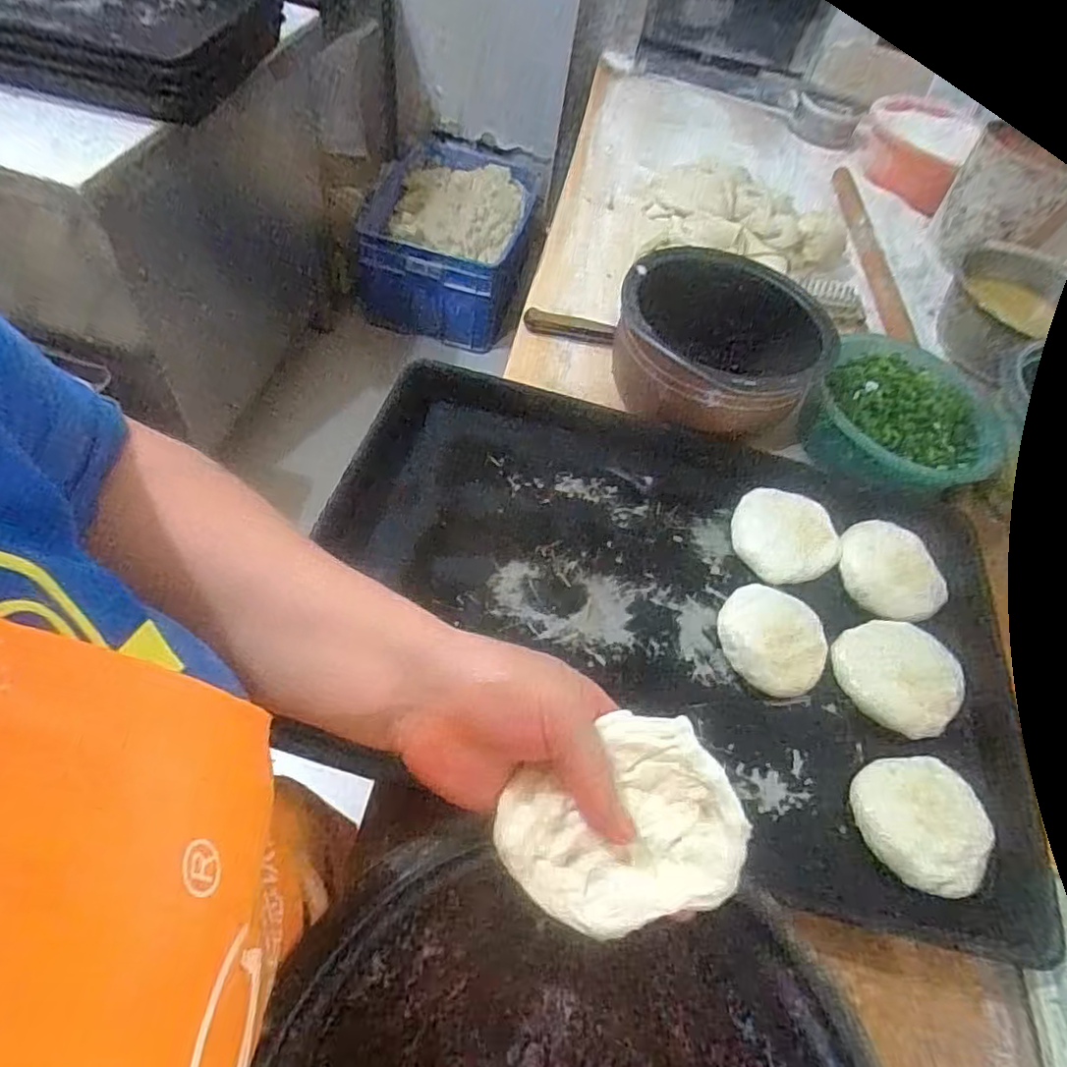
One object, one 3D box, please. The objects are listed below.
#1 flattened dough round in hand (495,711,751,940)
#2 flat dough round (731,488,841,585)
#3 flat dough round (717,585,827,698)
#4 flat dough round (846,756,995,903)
[{"bbox_3d":[0.038,0.129,0.275,0.097,0.023,0.079,-21,60,-17],"label":"flattened dough round in hand"},{"bbox_3d":[0.238,-0.002,0.602,0.096,0.015,0.095,5,55,-7],"label":"flat dough round"},{"bbox_3d":[0.204,0.089,0.540,0.091,0.020,0.090,5,55,-7],"label":"flat dough round"},{"bbox_3d":[0.288,0.208,0.465,0.090,0.013,0.095,5,55,-7],"label":"flat dough round"}]

